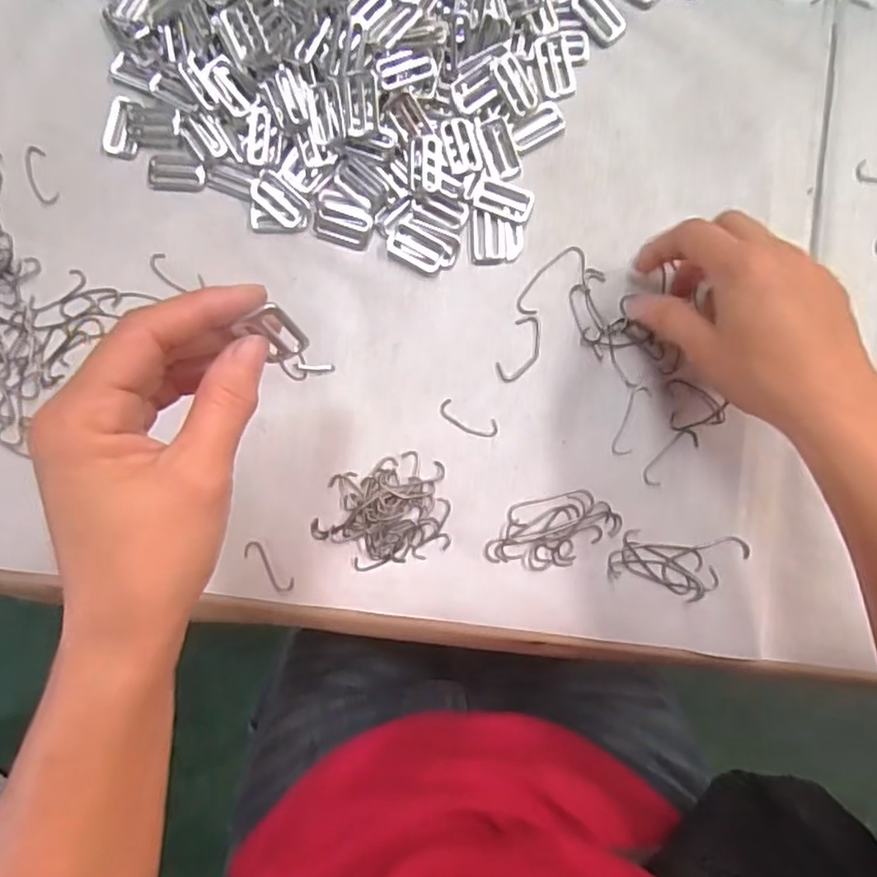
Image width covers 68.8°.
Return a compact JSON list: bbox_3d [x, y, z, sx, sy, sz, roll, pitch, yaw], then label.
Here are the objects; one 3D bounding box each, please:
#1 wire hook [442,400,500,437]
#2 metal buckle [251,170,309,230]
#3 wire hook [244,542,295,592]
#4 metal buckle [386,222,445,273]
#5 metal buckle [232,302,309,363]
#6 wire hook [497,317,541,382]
[{"bbox_3d":[0.017,-0.010,0.365,0.035,0.004,0.013,24,89,3],"label":"wire hook"},{"bbox_3d":[-0.091,-0.138,0.371,0.037,0.004,0.019,42,90,3],"label":"metal buckle"},{"bbox_3d":[-0.097,0.073,0.365,0.036,0.004,0.011,42,89,10],"label":"wire hook"},{"bbox_3d":[-0.012,-0.110,0.369,0.032,0.004,0.021,28,89,3],"label":"metal buckle"},{"bbox_3d":[-0.061,-0.038,0.238,0.017,0.032,0.007,-38,67,1],"label":"metal buckle"},{"bbox_3d":[0.048,-0.051,0.366,0.019,0.004,0.040,25,89,3],"label":"wire hook"}]

